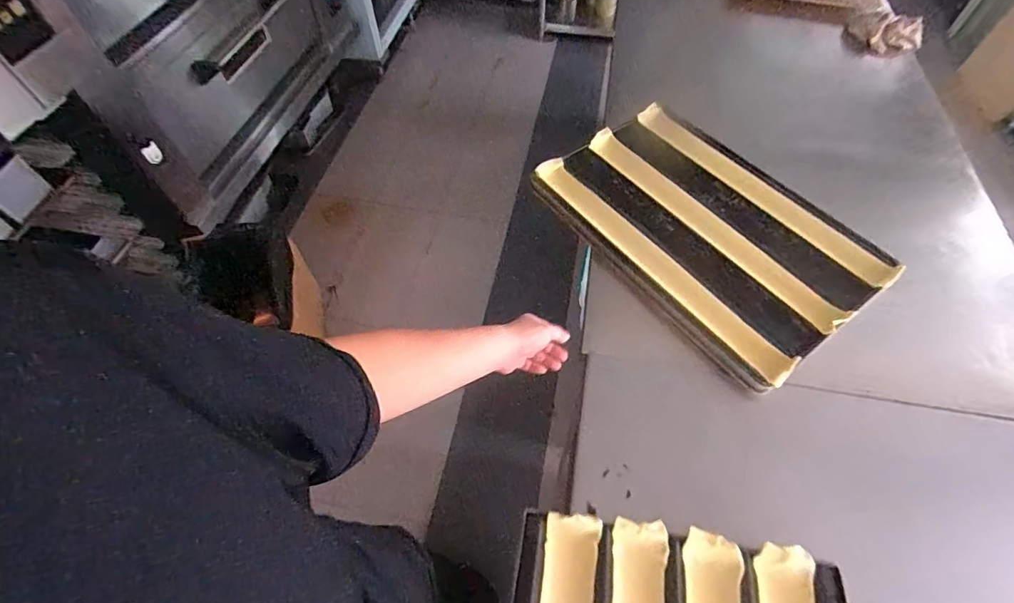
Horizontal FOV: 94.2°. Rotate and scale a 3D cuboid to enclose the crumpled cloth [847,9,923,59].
[{"bbox_3d":[1.028,-0.725,1.283,0.184,0.063,0.106,31,64,17],"label":"crumpled cloth"}]

